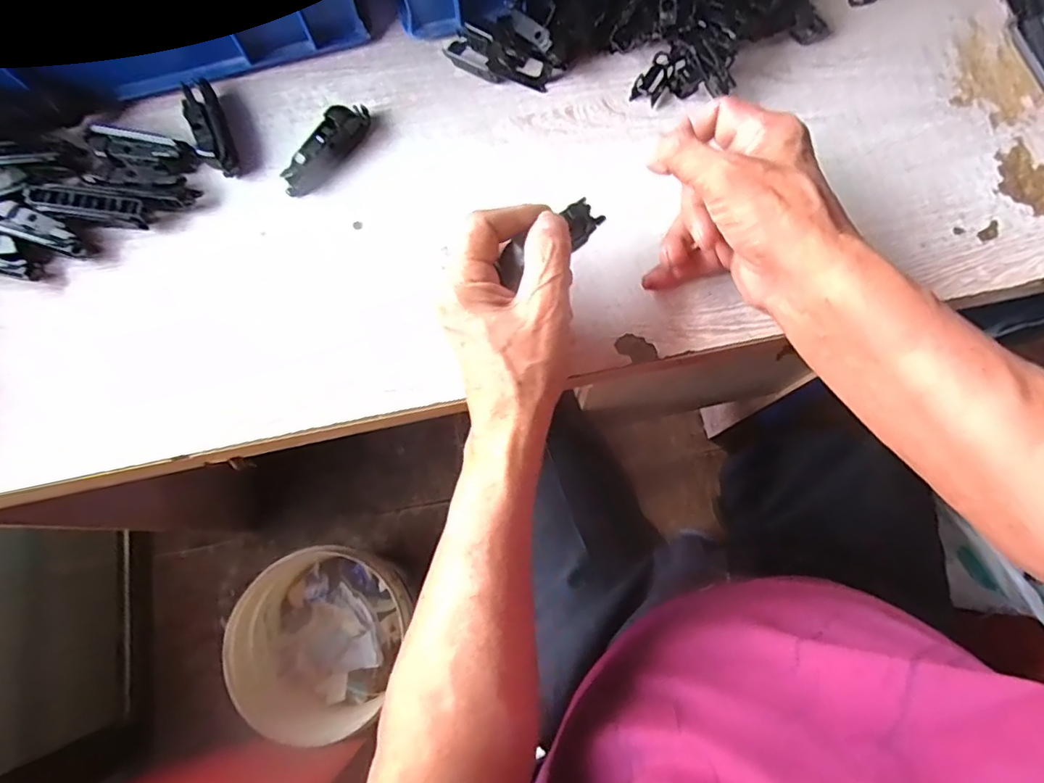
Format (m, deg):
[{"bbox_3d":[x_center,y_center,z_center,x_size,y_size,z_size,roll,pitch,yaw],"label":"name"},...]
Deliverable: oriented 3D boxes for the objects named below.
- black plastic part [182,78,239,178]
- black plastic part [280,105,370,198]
[{"bbox_3d":[-0.222,-0.187,0.395,0.022,0.018,0.079,-22,76,-5],"label":"black plastic part"},{"bbox_3d":[-0.134,-0.169,0.386,0.021,0.024,0.078,39,79,10],"label":"black plastic part"}]

